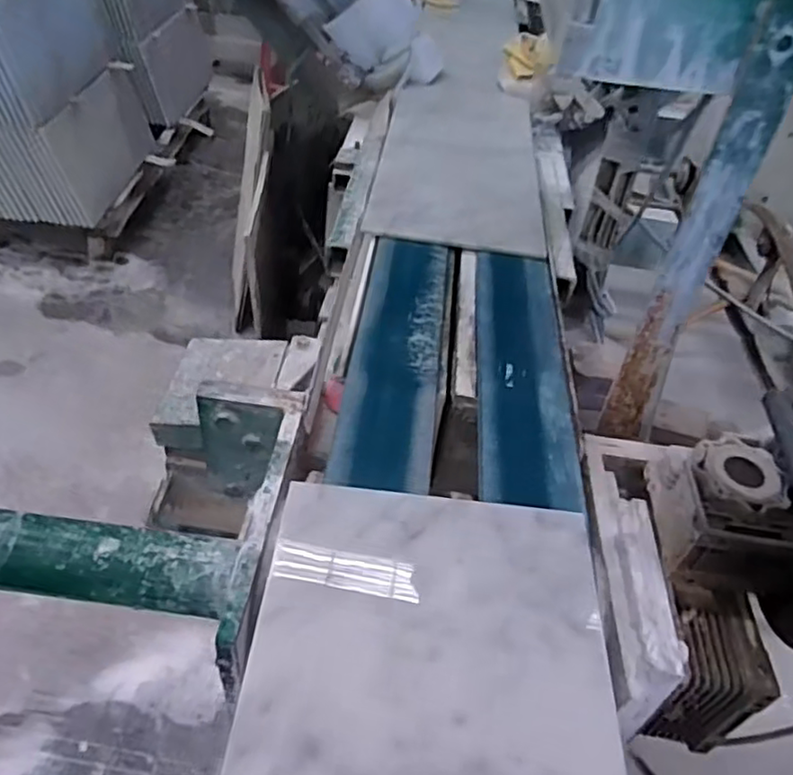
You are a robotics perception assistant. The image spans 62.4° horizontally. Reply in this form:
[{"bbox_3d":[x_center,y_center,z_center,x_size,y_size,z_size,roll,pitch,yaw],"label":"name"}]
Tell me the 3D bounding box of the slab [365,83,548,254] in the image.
[{"bbox_3d":[0.128,-0.460,1.293,0.302,0.021,0.667,8,44,2],"label":"slab"}]

